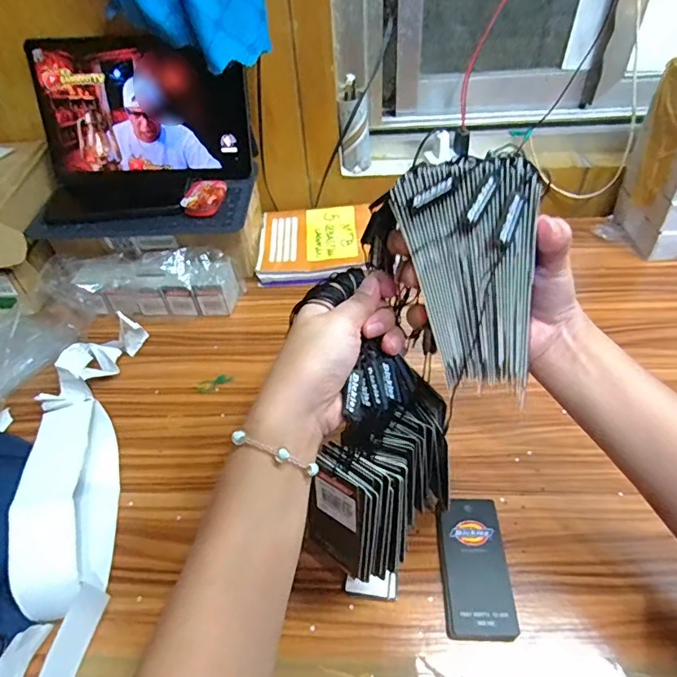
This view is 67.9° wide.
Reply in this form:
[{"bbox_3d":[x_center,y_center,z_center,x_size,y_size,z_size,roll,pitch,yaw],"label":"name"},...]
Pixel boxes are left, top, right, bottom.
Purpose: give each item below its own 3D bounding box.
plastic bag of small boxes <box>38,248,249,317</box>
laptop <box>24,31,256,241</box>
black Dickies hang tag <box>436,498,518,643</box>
[{"bbox_3d":[-0.253,-0.071,0.635,0.246,0.074,0.075,-4,47,0],"label":"plastic bag of small boxes"},{"bbox_3d":[-0.256,-0.238,0.616,0.276,0.163,0.172,1,45,5],"label":"laptop"},{"bbox_3d":[0.111,0.185,0.417,0.055,0.007,0.113,-5,45,6],"label":"black Dickies hang tag"}]

